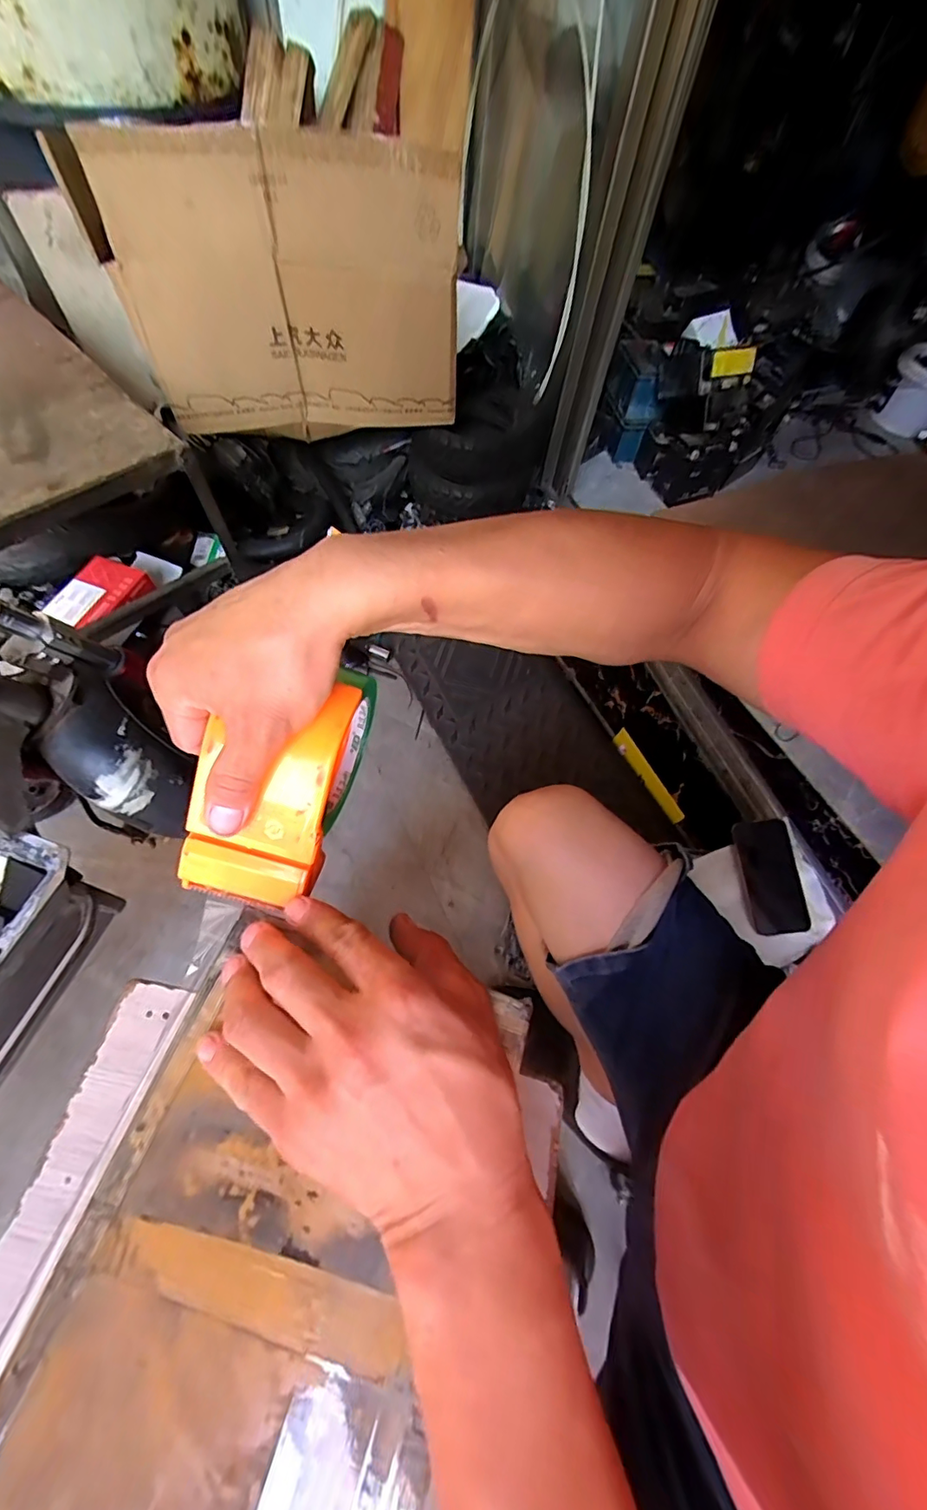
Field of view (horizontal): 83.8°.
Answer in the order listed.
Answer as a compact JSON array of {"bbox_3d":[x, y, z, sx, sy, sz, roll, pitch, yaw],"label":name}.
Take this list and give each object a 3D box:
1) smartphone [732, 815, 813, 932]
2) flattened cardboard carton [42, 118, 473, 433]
[{"bbox_3d":[0.454,0.178,0.765,0.080,0.012,0.161,-9,79,-2],"label":"smartphone"},{"bbox_3d":[-0.286,-0.728,0.839,0.548,0.377,0.068,1,56,2],"label":"flattened cardboard carton"}]

